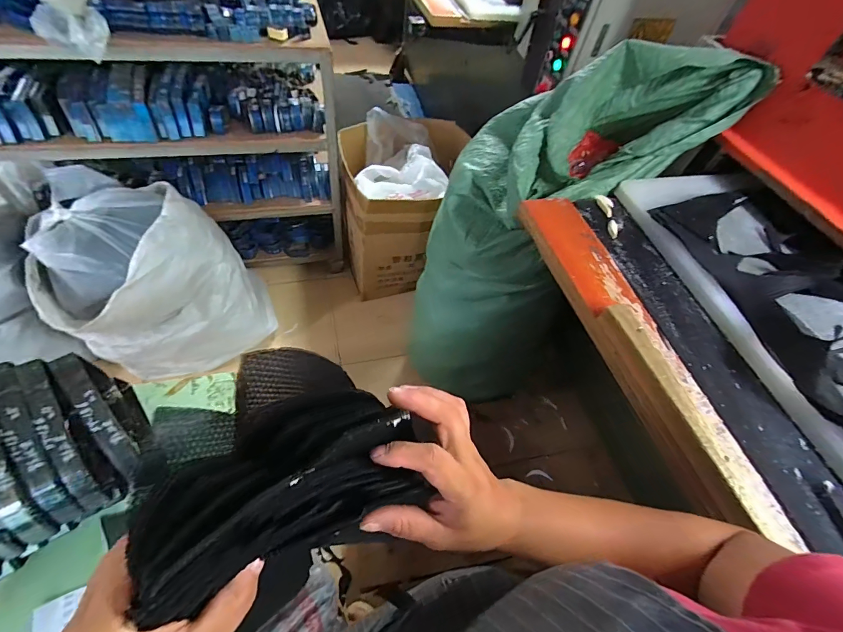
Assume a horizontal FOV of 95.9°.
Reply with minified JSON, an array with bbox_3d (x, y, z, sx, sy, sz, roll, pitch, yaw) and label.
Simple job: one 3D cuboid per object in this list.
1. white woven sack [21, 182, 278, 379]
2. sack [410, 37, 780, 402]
[{"bbox_3d":[-0.976,-0.138,1.440,0.608,0.581,0.512,-17,59,-13],"label":"white woven sack"},{"bbox_3d":[0.281,-0.140,1.199,0.508,1.101,0.501,-37,65,-23],"label":"sack"}]

